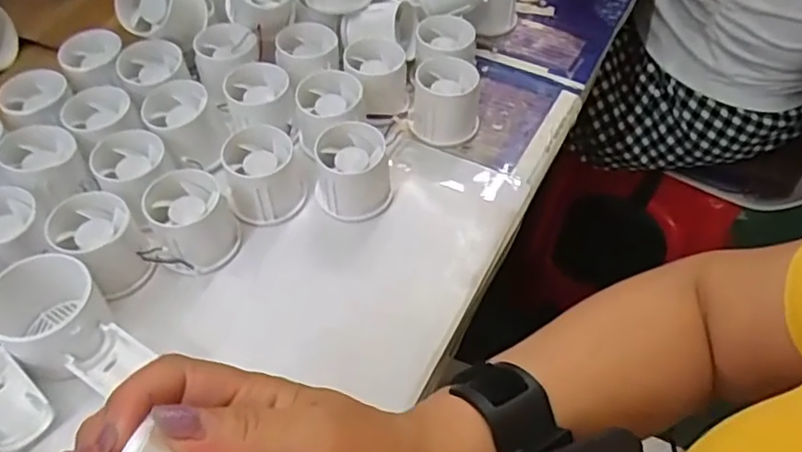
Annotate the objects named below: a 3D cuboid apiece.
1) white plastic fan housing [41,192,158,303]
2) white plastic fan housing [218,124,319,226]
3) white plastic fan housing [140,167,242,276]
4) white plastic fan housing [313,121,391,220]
[{"bbox_3d":[-0.199,0.013,0.417,0.049,0.046,0.060,-37,61,-26],"label":"white plastic fan housing"},{"bbox_3d":[-0.097,-0.039,0.458,0.068,0.053,0.062,1,52,-1],"label":"white plastic fan housing"},{"bbox_3d":[-0.147,-0.001,0.430,0.063,0.048,0.058,1,52,-1],"label":"white plastic fan housing"},{"bbox_3d":[-0.035,-0.040,0.460,0.054,0.052,0.051,-3,52,-3],"label":"white plastic fan housing"}]

